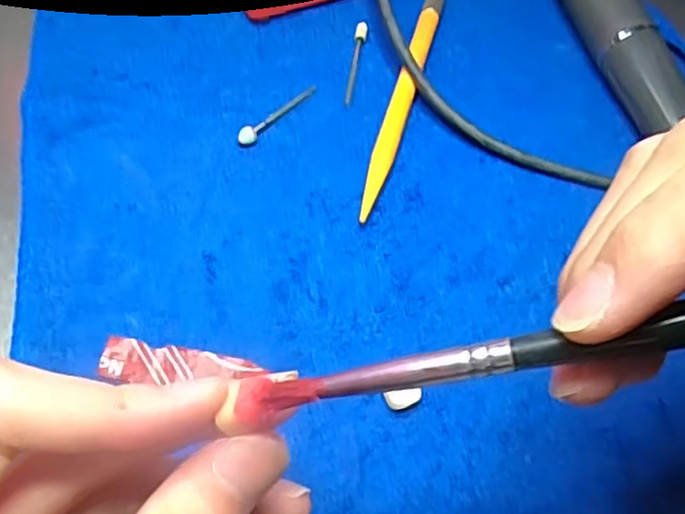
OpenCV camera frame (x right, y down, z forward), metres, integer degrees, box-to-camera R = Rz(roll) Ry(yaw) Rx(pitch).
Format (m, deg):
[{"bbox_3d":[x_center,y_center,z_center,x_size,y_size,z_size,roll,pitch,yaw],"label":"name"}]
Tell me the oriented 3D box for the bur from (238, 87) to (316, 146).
[{"bbox_3d":[-0.025,-0.058,0.281,0.005,0.007,0.043,37,66,16],"label":"bur"}]

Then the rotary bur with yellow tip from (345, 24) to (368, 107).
[{"bbox_3d":[0.006,-0.083,0.299,0.005,0.004,0.047,7,62,1],"label":"rotary bur with yellow tip"}]

